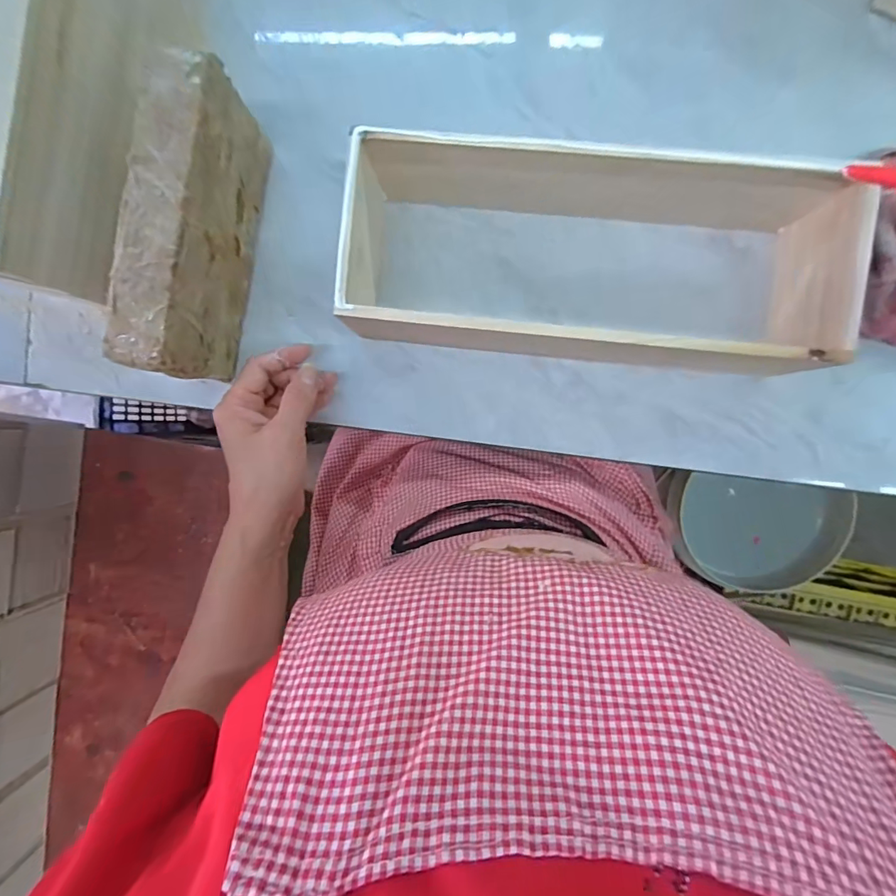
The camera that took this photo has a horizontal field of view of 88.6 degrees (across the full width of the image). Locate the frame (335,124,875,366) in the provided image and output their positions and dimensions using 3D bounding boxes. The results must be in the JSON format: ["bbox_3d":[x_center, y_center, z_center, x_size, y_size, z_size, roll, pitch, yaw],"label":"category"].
[{"bbox_3d":[0.098,-0.135,0.340,0.335,0.090,0.131,6,92,3],"label":"frame"}]

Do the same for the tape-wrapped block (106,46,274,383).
[{"bbox_3d":[-0.190,-0.158,0.349,0.045,0.101,0.203,11,92,2],"label":"tape-wrapped block"}]

